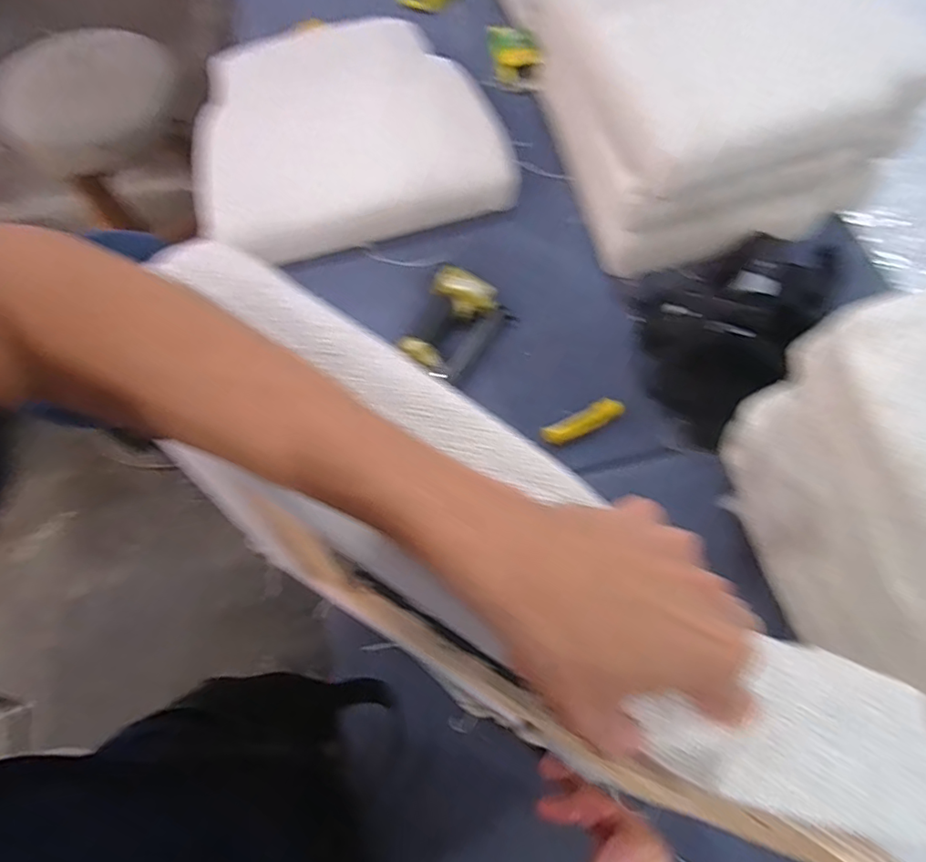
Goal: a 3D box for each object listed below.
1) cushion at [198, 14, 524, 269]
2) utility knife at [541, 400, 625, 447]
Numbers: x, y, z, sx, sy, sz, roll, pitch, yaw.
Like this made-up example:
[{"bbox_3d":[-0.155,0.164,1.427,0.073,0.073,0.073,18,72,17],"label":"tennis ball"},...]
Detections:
[{"bbox_3d":[-0.225,-0.559,0.998,0.531,0.076,0.499,-17,67,-7],"label":"cushion"},{"bbox_3d":[0.174,-0.013,0.787,0.123,0.018,0.031,-23,68,-9],"label":"utility knife"}]

